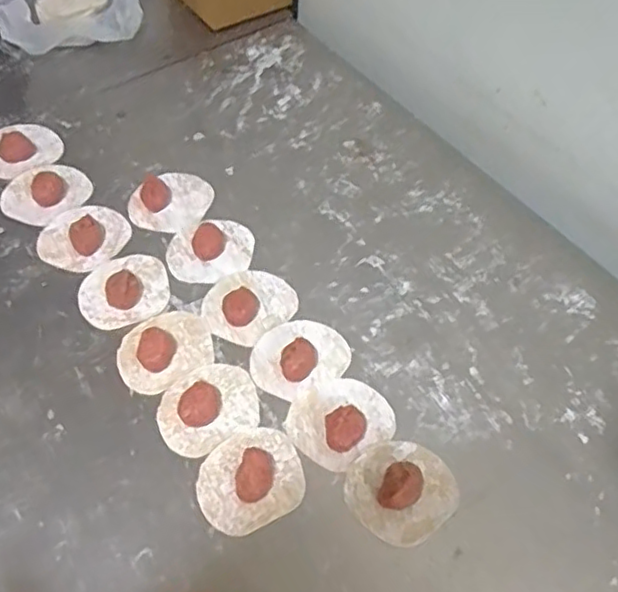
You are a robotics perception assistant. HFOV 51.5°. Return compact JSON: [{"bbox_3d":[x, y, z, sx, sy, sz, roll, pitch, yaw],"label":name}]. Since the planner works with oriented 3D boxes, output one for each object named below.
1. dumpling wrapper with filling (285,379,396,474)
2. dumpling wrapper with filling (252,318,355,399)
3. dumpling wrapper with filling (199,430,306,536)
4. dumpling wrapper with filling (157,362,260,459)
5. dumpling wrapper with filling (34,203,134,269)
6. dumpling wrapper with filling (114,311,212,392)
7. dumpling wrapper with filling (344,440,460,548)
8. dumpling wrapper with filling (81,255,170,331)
[{"bbox_3d":[0.028,0.101,0.542,0.086,0.024,0.073,-31,62,-21],"label":"dumpling wrapper with filling"},{"bbox_3d":[-0.009,0.050,0.581,0.089,0.023,0.070,-25,60,-19],"label":"dumpling wrapper with filling"},{"bbox_3d":[-0.047,0.144,0.512,0.084,0.017,0.075,-22,59,-17],"label":"dumpling wrapper with filling"},{"bbox_3d":[-0.087,0.094,0.551,0.087,0.012,0.070,-29,61,-20],"label":"dumpling wrapper with filling"},{"bbox_3d":[-0.228,-0.066,0.644,0.089,0.020,0.072,-19,58,-15],"label":"dumpling wrapper with filling"},{"bbox_3d":[-0.131,0.043,0.577,0.085,0.018,0.072,-27,61,-20],"label":"dumpling wrapper with filling"},{"bbox_3d":[0.075,0.151,0.510,0.083,0.022,0.078,1,55,-2],"label":"dumpling wrapper with filling"},{"bbox_3d":[-0.178,-0.011,0.613,0.083,0.014,0.075,-20,59,-16],"label":"dumpling wrapper with filling"}]

